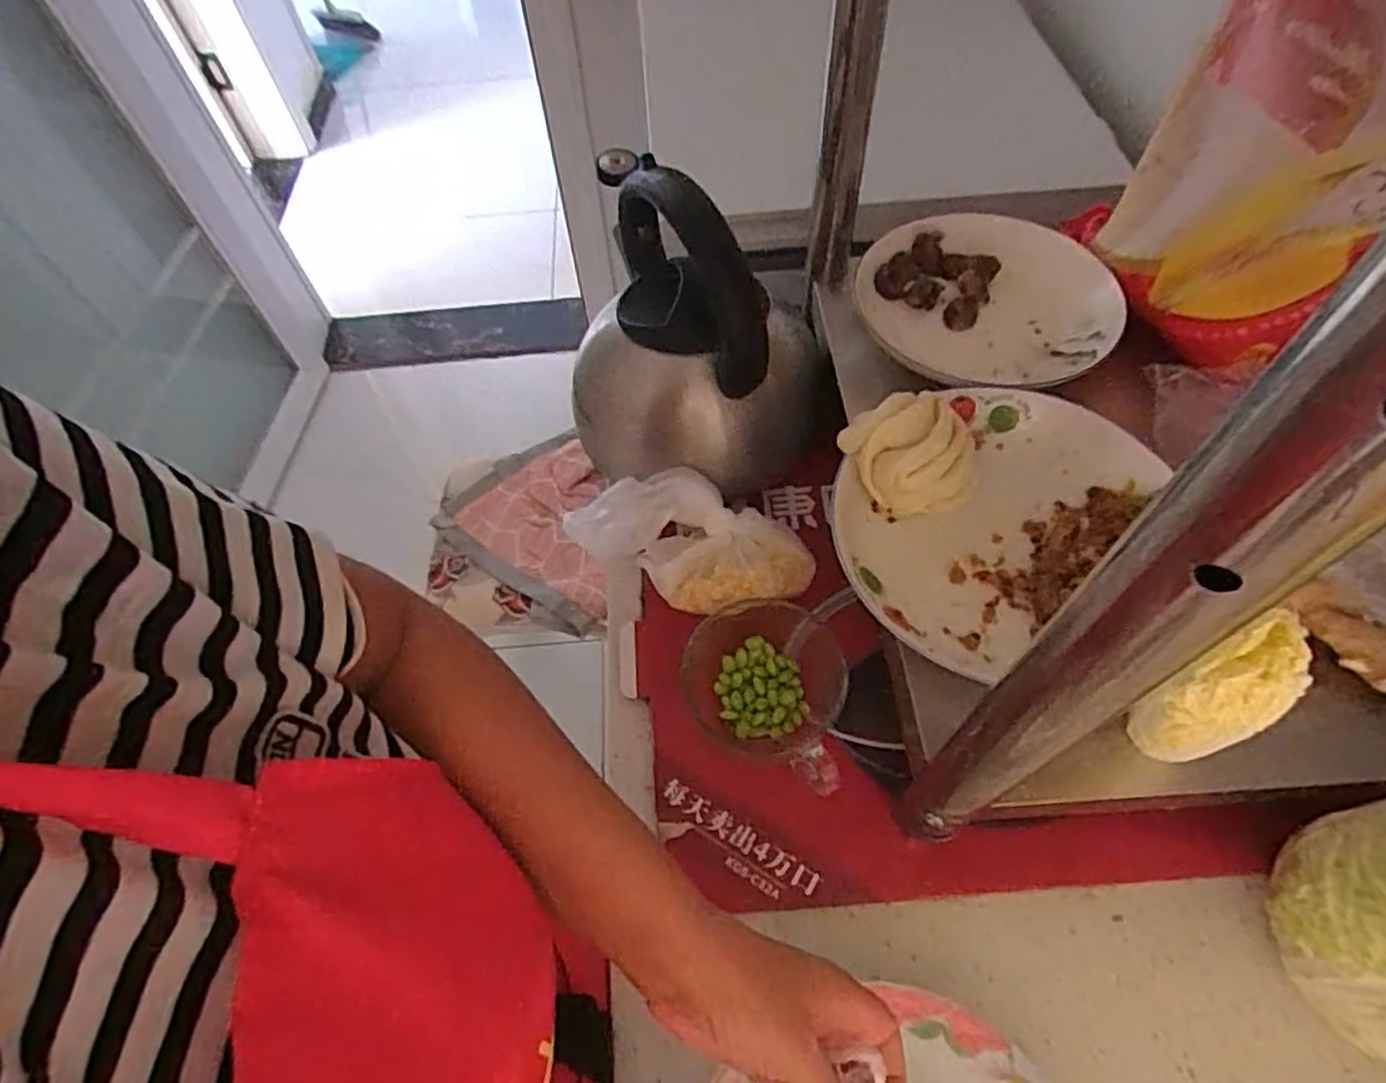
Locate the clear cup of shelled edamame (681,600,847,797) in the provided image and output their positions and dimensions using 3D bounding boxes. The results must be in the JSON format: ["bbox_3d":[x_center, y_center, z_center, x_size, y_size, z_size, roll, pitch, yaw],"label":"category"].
[{"bbox_3d":[0.050,0.095,0.507,0.114,0.060,0.122,-1,60,2],"label":"clear cup of shelled edamame"}]

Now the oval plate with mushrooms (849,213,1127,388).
[{"bbox_3d":[0.216,-0.180,0.561,0.177,0.045,0.186,-34,64,-16],"label":"oval plate with mushrooms"}]

